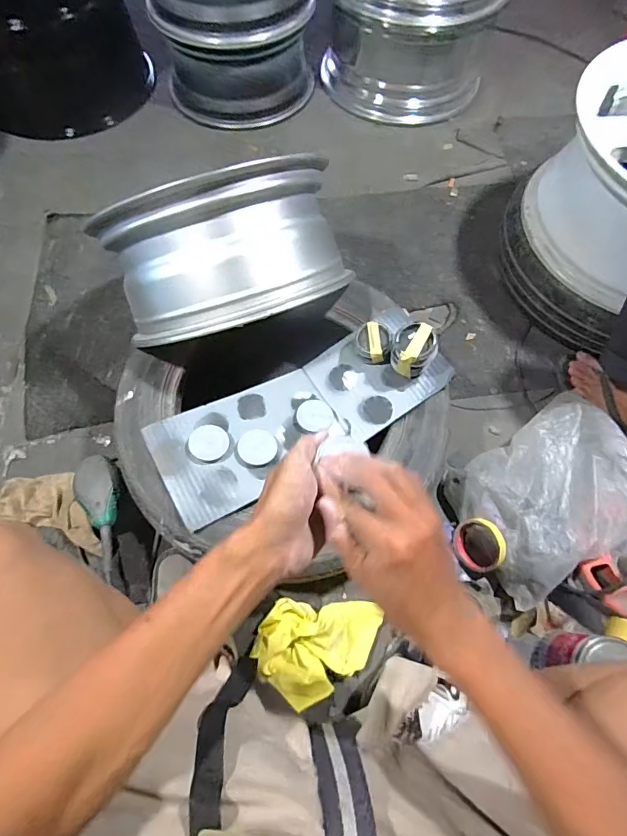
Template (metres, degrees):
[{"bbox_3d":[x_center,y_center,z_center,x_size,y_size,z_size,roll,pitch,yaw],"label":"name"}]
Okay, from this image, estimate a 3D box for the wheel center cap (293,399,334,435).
[{"bbox_3d":[0.001,-0.001,0.711,0.058,0.008,0.065,21,69,8],"label":"wheel center cap"}]

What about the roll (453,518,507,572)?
[{"bbox_3d":[0.281,0.215,0.742,0.017,0.087,0.086,3,61,-43],"label":"roll"}]

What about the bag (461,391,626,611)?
[{"bbox_3d":[0.408,0.118,0.731,0.319,0.114,0.230,-34,71,-13],"label":"bag"}]

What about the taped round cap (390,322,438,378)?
[{"bbox_3d":[0.155,-0.103,0.679,0.064,0.076,0.058,22,69,9],"label":"taped round cap"}]

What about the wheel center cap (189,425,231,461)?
[{"bbox_3d":[-0.157,0.037,0.657,0.057,0.010,0.055,0,67,0],"label":"wheel center cap"}]

